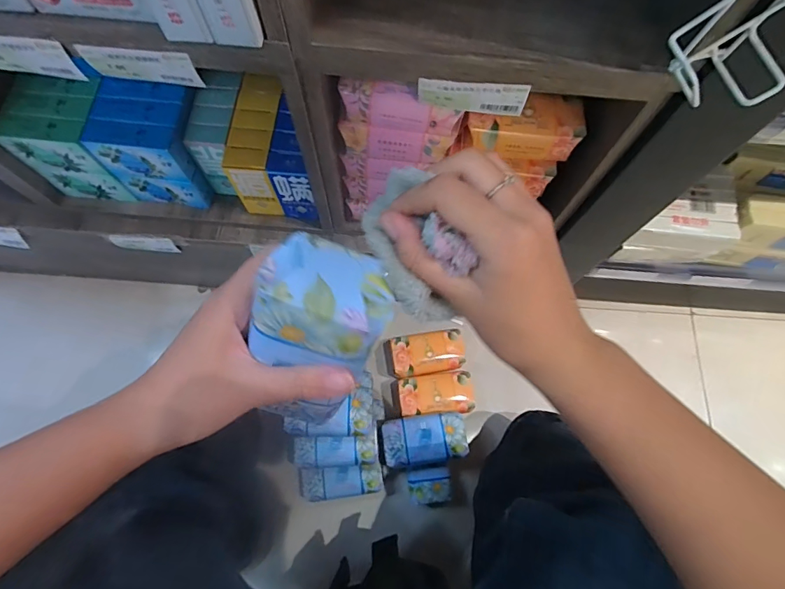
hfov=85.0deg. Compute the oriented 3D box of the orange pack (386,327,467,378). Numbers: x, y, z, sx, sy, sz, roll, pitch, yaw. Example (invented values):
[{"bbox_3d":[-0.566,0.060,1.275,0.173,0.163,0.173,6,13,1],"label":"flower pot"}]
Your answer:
[{"bbox_3d":[0.057,0.102,0.729,0.122,0.043,0.068,-9,71,-4],"label":"orange pack"}]

